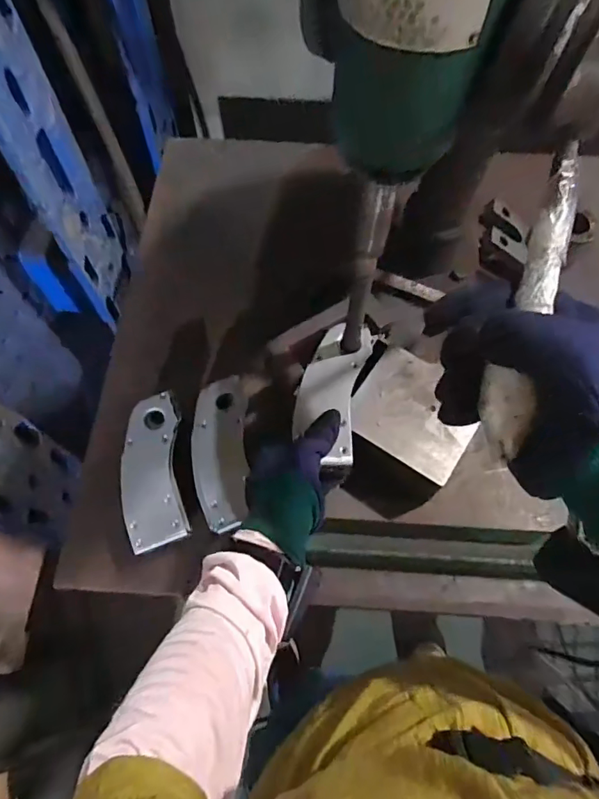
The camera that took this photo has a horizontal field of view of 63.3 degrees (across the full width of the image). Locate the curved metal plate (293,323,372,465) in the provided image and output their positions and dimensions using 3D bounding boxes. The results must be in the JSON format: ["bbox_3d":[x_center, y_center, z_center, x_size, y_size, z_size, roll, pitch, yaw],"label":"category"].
[{"bbox_3d":[0.034,-0.010,0.524,0.068,0.012,0.161,9,65,4],"label":"curved metal plate"}]

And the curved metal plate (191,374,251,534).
[{"bbox_3d":[-0.093,0.063,0.578,0.068,0.024,0.175,-8,67,-3],"label":"curved metal plate"}]

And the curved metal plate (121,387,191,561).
[{"bbox_3d":[-0.171,0.081,0.566,0.068,0.025,0.175,-9,67,-4],"label":"curved metal plate"}]

